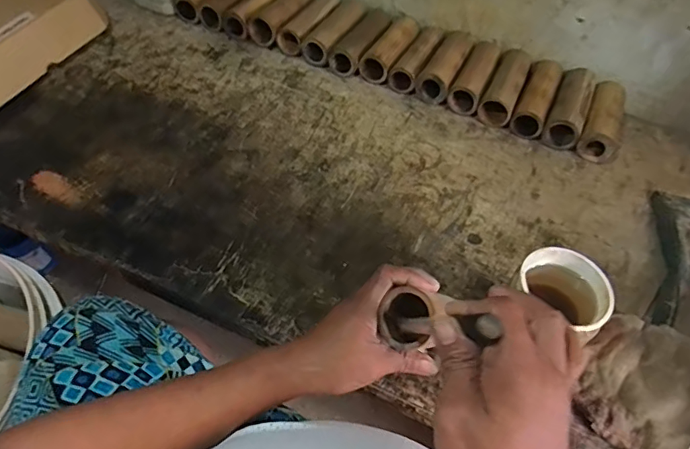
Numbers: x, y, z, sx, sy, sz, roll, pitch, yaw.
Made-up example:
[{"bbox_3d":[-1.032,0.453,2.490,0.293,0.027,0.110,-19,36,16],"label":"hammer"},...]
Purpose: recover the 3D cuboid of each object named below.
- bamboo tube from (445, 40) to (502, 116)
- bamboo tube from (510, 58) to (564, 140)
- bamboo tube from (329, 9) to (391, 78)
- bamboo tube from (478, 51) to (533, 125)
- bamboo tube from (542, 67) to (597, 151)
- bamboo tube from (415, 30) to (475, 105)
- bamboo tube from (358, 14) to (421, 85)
[{"bbox_3d":[0.238,-0.269,0.900,0.053,0.048,0.183,23,53,15],"label":"bamboo tube"},{"bbox_3d":[0.339,-0.226,0.881,0.053,0.052,0.191,22,53,14],"label":"bamboo tube"},{"bbox_3d":[0.039,-0.344,0.938,0.058,0.049,0.188,23,53,15],"label":"bamboo tube"},{"bbox_3d":[0.289,-0.247,0.887,0.056,0.055,0.173,23,53,15],"label":"bamboo tube"},{"bbox_3d":[0.387,-0.204,0.857,0.056,0.056,0.182,23,53,15],"label":"bamboo tube"},{"bbox_3d":[0.187,-0.289,0.908,0.057,0.049,0.181,23,53,14],"label":"bamboo tube"},{"bbox_3d":[0.092,-0.328,0.932,0.059,0.048,0.180,23,53,15],"label":"bamboo tube"}]

